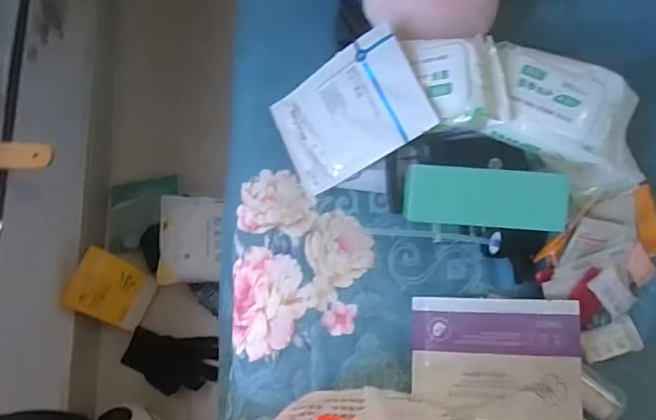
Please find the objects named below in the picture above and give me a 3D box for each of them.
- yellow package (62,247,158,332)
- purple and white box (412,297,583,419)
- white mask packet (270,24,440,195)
[{"bbox_3d":[-0.360,0.136,0.936,0.015,0.163,0.102,9,69,27],"label":"yellow package"},{"bbox_3d":[0.155,0.139,0.519,0.149,0.019,0.110,-1,80,15],"label":"purple and white box"},{"bbox_3d":[0.020,-0.097,0.557,0.151,0.013,0.111,-29,84,29],"label":"white mask packet"}]

